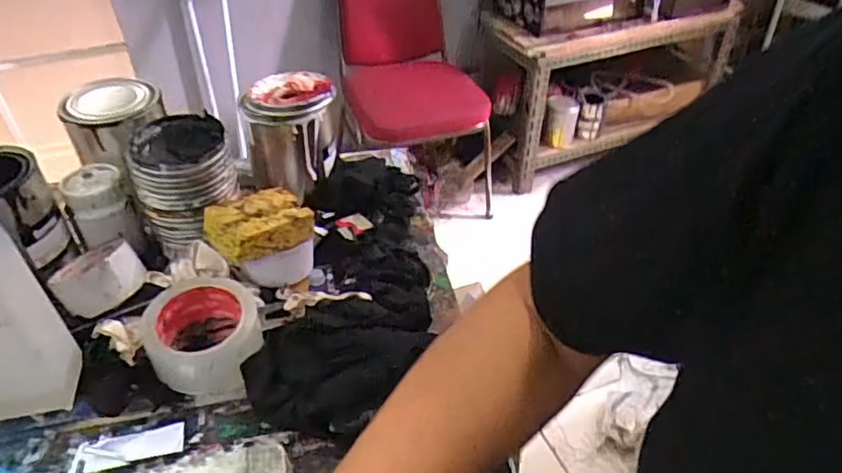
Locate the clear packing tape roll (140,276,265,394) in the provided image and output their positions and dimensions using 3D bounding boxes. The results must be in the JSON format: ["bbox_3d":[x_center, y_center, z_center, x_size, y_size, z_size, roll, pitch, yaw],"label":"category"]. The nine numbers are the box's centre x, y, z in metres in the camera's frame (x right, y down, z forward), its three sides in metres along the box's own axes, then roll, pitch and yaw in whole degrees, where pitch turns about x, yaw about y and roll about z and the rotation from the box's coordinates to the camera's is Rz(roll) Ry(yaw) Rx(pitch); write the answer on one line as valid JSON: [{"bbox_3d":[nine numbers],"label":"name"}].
[{"bbox_3d":[-0.206,0.092,0.569,0.101,0.061,0.109,-13,42,-12],"label":"clear packing tape roll"}]

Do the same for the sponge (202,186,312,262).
[{"bbox_3d":[-0.169,-0.014,0.626,0.101,0.040,0.069,-29,47,-30],"label":"sponge"}]

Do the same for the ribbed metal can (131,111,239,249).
[{"bbox_3d":[-0.261,-0.064,0.662,0.103,0.107,0.099,-19,43,-21],"label":"ribbed metal can"}]

